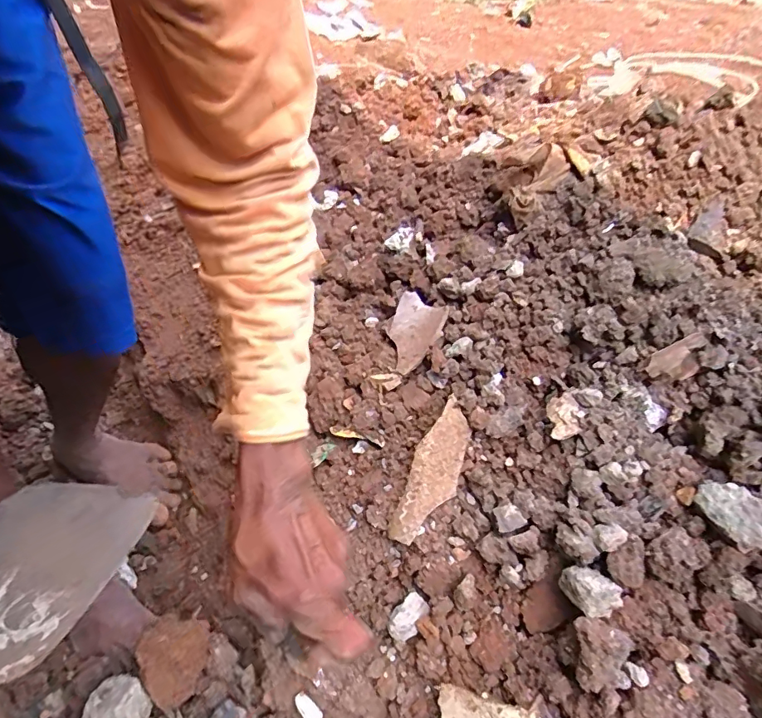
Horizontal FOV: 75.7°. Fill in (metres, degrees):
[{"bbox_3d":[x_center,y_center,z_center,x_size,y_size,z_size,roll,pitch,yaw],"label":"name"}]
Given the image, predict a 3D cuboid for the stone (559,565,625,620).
[{"bbox_3d":[0.156,0.172,0.365,0.028,0.025,0.039,-22,50,-25],"label":"stone"}]

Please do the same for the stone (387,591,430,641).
[{"bbox_3d":[0.023,0.227,0.430,0.025,0.014,0.038,36,52,28],"label":"stone"}]

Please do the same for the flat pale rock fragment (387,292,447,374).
[{"bbox_3d":[0.032,-0.028,0.523,0.065,0.007,0.089,15,73,41],"label":"flat pale rock fragment"}]

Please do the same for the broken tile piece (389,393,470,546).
[{"bbox_3d":[0.047,0.103,0.444,0.043,0.017,0.131,23,79,18],"label":"broken tile piece"}]

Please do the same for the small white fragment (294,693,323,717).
[{"bbox_3d":[-0.068,0.335,0.468,0.017,0.005,0.034,-43,72,-7],"label":"small white fragment"}]

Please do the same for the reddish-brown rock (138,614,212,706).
[{"bbox_3d":[-0.213,0.306,0.497,0.062,0.047,0.077,-1,44,-5],"label":"reddish-brown rock"}]

